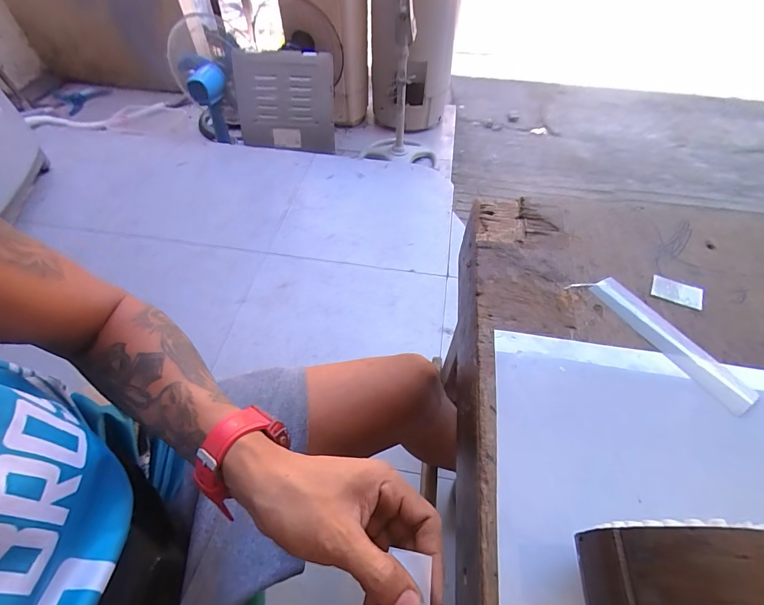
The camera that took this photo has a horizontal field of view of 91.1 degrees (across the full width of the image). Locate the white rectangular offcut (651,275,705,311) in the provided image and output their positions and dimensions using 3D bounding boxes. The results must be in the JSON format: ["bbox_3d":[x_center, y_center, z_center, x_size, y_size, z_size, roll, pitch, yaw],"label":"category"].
[{"bbox_3d":[0.279,-0.009,0.354,0.043,0.005,0.026,22,57,15],"label":"white rectangular offcut"}]

